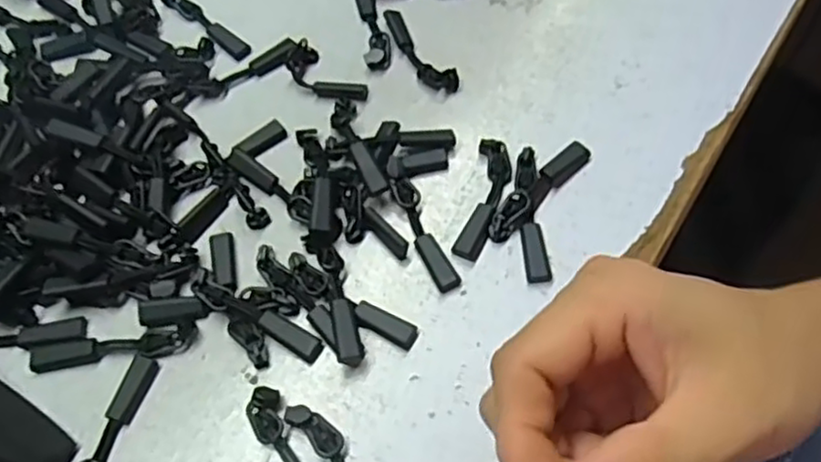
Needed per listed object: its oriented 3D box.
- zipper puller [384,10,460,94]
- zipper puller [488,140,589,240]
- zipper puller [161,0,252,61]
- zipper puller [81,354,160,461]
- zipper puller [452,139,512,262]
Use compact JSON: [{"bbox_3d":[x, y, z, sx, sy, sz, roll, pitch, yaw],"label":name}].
[{"bbox_3d":[0.003,-0.082,0.316,0.014,0.005,0.055,-32,65,-15],"label":"zipper puller"},{"bbox_3d":[0.052,-0.018,0.277,0.011,0.007,0.057,40,70,21],"label":"zipper puller"},{"bbox_3d":[-0.099,-0.101,0.332,0.060,0.005,0.011,40,69,21],"label":"zipper puller"},{"bbox_3d":[-0.104,0.069,0.238,0.010,0.005,0.055,16,63,10],"label":"zipper puller"},{"bbox_3d":[0.030,-0.013,0.277,0.014,0.006,0.054,13,62,9],"label":"zipper puller"}]

